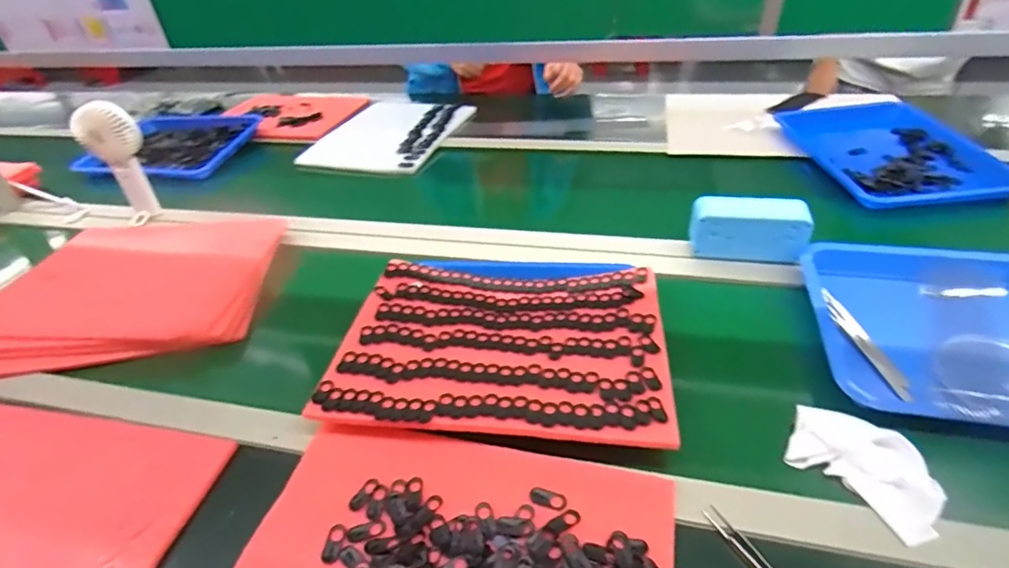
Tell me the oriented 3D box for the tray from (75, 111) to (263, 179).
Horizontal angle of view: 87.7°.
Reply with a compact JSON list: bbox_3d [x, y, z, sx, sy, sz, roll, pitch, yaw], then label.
[{"bbox_3d":[-0.729,-0.317,1.168,0.306,0.029,0.281,1,38,8],"label":"tray"}]

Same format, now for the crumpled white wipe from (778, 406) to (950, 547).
[{"bbox_3d":[0.305,0.153,0.447,0.114,0.027,0.071,26,47,33],"label":"crumpled white wipe"}]

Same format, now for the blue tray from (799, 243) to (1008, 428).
[{"bbox_3d":[0.517,0.051,0.555,0.344,0.032,0.262,5,39,13],"label":"blue tray"}]

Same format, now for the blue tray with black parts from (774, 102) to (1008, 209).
[{"bbox_3d":[0.673,-0.231,0.912,0.273,0.036,0.340,-3,38,3],"label":"blue tray with black parts"}]

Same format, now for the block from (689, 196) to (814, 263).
[{"bbox_3d":[0.322,-0.071,0.697,0.143,0.080,0.052,10,40,19],"label":"block"}]

